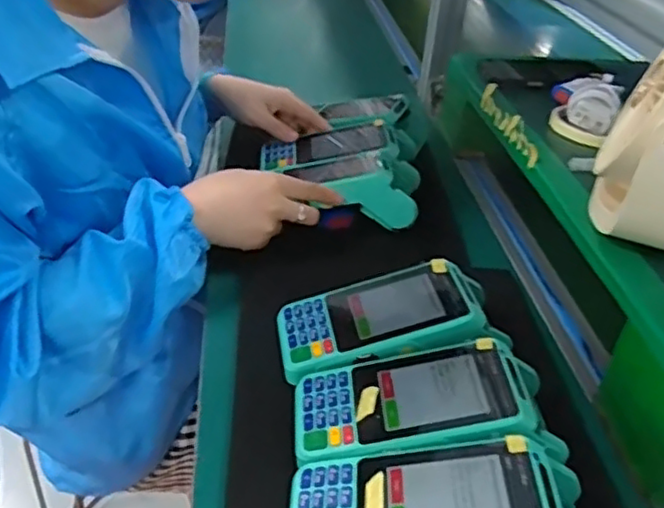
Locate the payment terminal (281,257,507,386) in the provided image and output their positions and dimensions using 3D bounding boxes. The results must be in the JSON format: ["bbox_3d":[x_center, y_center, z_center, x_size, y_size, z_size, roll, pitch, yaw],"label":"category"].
[{"bbox_3d":[0.042,0.057,0.514,0.166,0.063,0.096,0,36,-6],"label":"payment terminal"}]

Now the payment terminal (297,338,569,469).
[{"bbox_3d":[0.059,0.109,0.441,0.165,0.062,0.089,2,35,-2],"label":"payment terminal"}]

